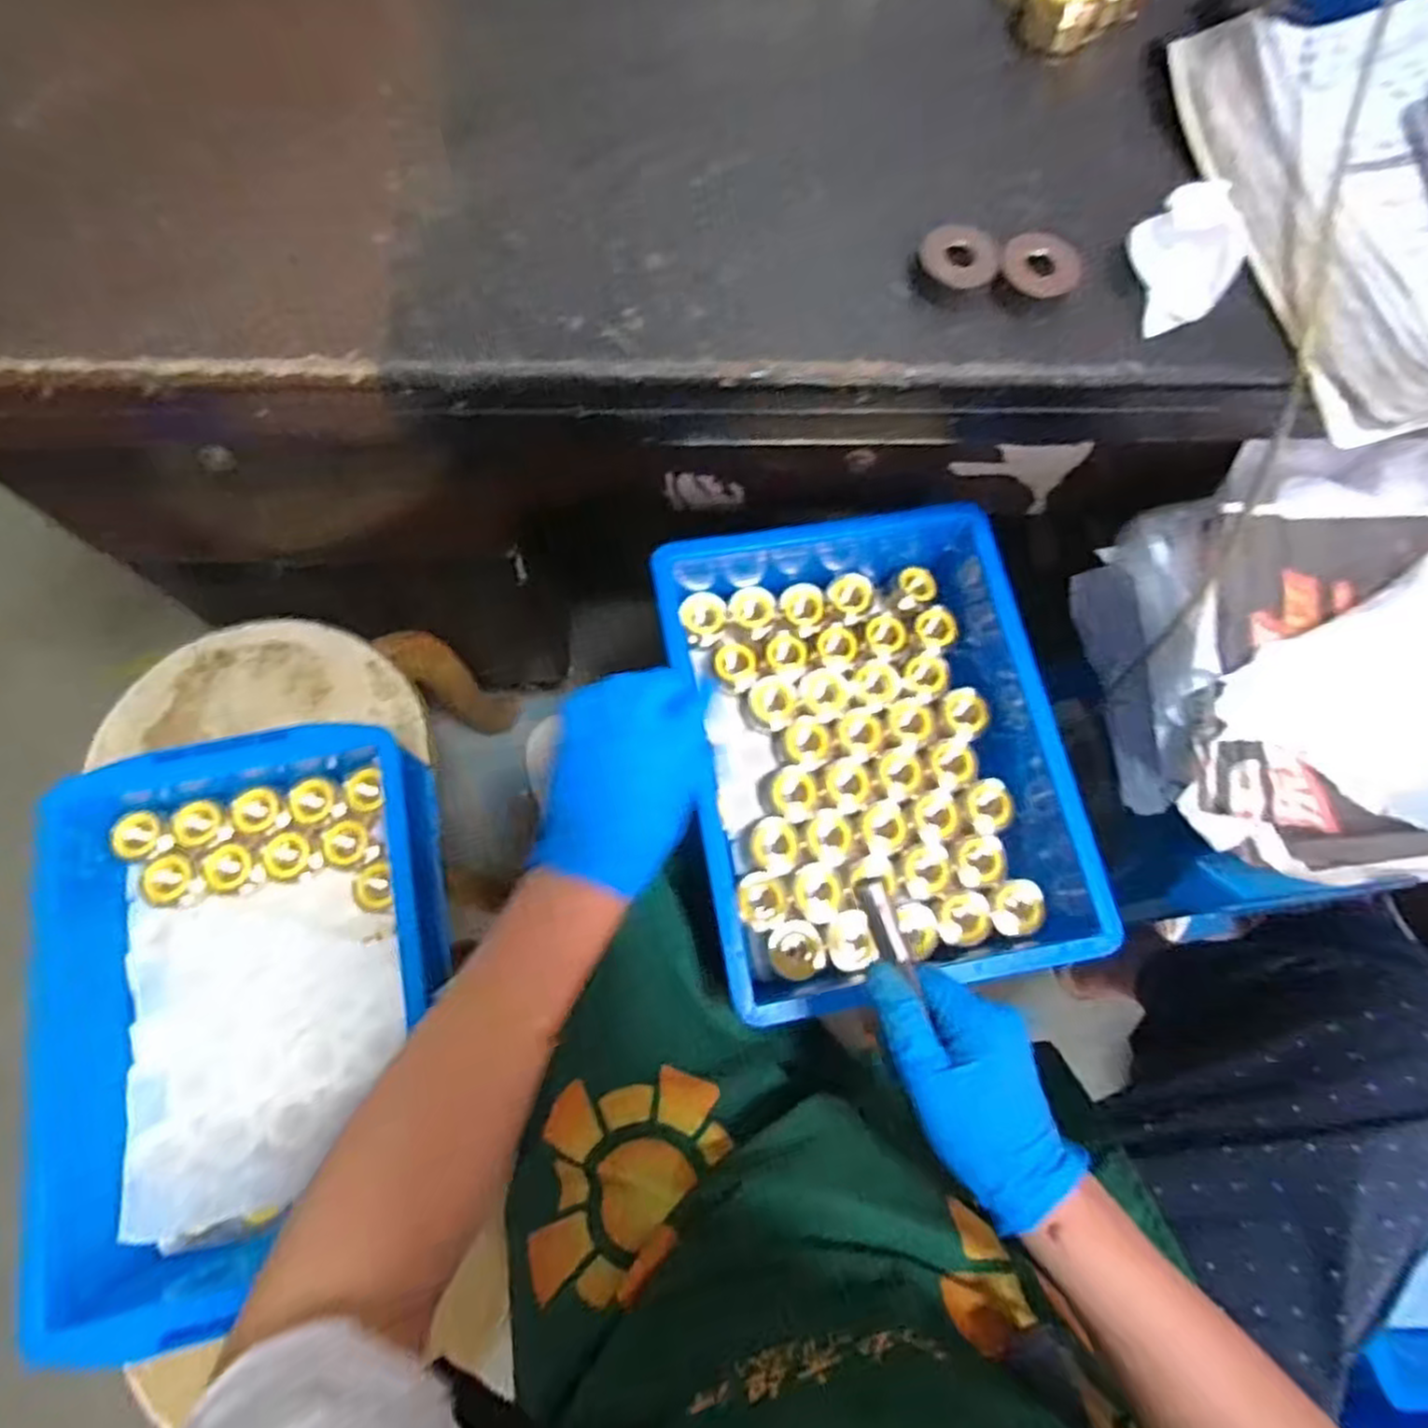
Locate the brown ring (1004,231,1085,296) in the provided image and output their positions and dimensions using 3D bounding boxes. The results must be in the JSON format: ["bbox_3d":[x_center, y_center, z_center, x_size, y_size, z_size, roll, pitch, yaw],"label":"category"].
[{"bbox_3d":[0.169,-0.231,0.385,0.039,0.013,0.035,43,76,10],"label":"brown ring"}]

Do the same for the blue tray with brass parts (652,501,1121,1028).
[{"bbox_3d":[0.107,0.014,0.559,0.254,0.101,0.357,-10,74,-5],"label":"blue tray with brass parts"}]

